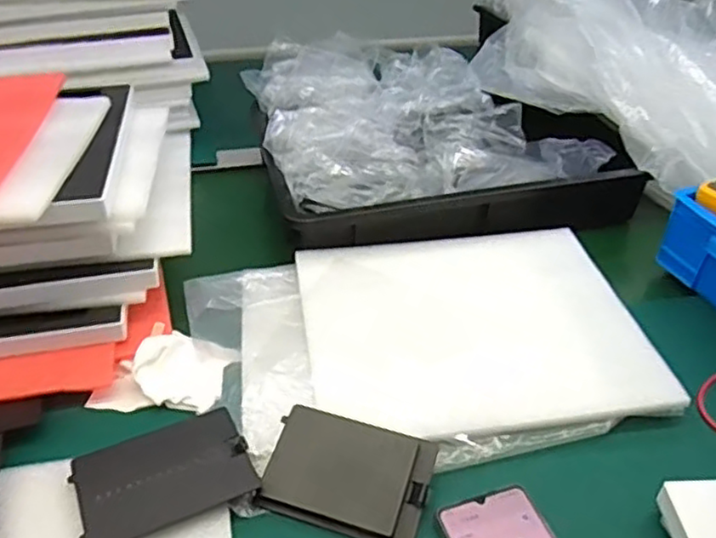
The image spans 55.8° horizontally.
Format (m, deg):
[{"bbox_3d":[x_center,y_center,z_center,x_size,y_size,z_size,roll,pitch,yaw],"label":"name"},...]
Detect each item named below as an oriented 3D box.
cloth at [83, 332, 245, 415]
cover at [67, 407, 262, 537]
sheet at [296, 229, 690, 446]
[{"bbox_3d":[-0.163,0.086,0.578,0.101,0.027,0.085,7,37,8],"label":"cloth"},{"bbox_3d":[-0.142,0.147,0.495,0.119,0.009,0.084,-17,42,-24],"label":"cover"},{"bbox_3d":[0.098,0.048,0.621,0.286,0.017,0.245,-7,41,-6],"label":"sheet"}]

